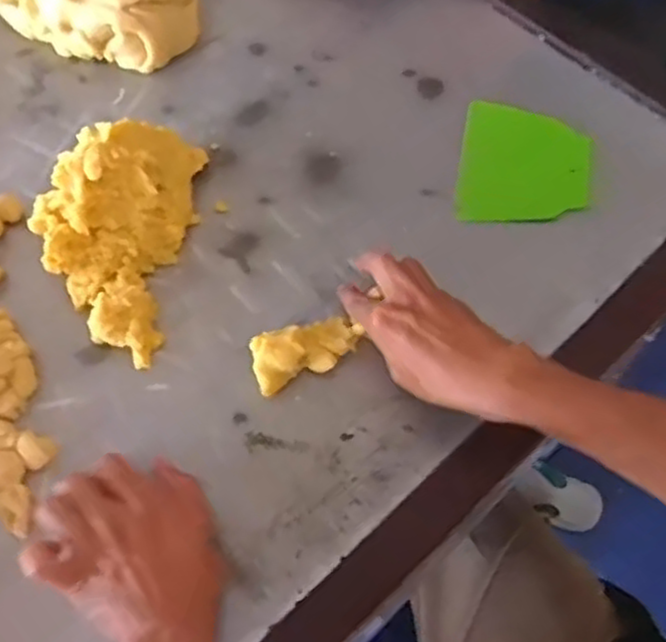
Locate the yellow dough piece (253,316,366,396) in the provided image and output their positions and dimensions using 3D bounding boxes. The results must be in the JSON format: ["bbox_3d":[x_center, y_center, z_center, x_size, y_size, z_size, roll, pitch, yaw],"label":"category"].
[{"bbox_3d":[-0.022,0.020,0.554,0.079,0.026,0.038,-21,65,-18],"label":"yellow dough piece"}]

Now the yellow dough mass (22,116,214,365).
[{"bbox_3d":[-0.177,-0.078,0.581,0.105,0.080,0.188,7,65,6],"label":"yellow dough mass"}]

